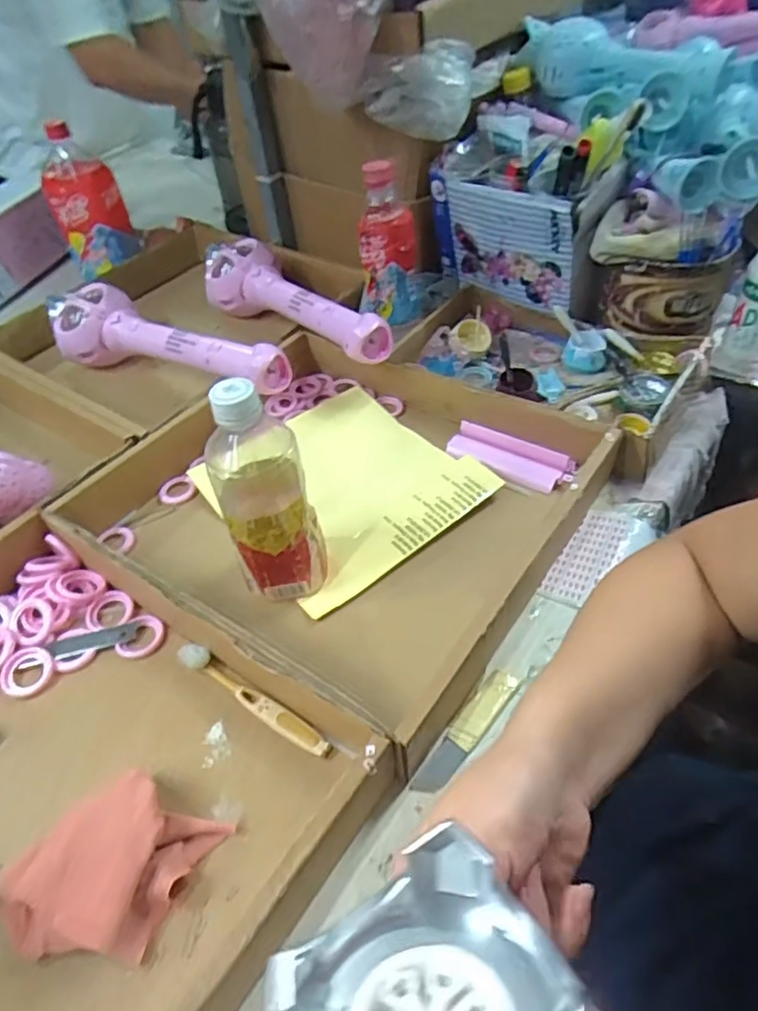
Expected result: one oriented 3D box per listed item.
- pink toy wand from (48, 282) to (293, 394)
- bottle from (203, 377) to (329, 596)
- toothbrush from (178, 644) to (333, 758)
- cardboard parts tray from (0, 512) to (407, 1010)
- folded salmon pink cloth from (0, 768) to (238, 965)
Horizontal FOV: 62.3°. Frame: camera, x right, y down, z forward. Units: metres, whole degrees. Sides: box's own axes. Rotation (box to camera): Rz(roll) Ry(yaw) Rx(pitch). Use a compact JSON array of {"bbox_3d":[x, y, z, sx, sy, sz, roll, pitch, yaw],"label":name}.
[{"bbox_3d":[-0.250,-0.171,0.706,0.350,0.081,0.082,26,53,27],"label":"pink toy wand"},{"bbox_3d":[-0.085,-0.011,0.466,0.064,0.183,0.072,-14,46,-8],"label":"bottle"},{"bbox_3d":[-0.091,0.136,0.442,0.138,0.009,0.017,26,53,27],"label":"toothbrush"},{"bbox_3d":[-0.235,0.189,0.374,0.366,0.053,0.347,25,53,27],"label":"cardboard parts tray"},{"bbox_3d":[-0.157,0.211,0.366,0.086,0.028,0.099,21,51,24],"label":"folded salmon pink cloth"}]

